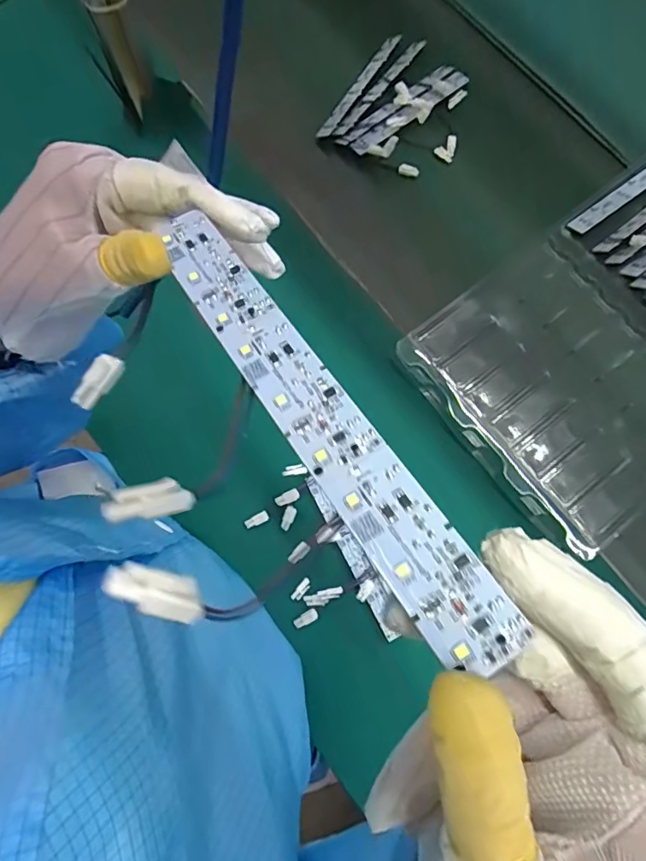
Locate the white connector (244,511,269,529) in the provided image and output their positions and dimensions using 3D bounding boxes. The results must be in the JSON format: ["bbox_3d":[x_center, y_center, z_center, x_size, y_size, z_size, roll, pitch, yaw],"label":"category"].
[{"bbox_3d":[-0.073,0.099,0.562,0.027,0.004,0.011,-22,77,-6],"label":"white connector"}]

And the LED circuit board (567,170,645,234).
[{"bbox_3d":[0.394,-0.307,0.645,0.197,0.004,0.022,-34,79,-8],"label":"LED circuit board"}]

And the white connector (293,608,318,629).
[{"bbox_3d":[-0.018,0.200,0.539,0.027,0.004,0.012,-29,78,-7],"label":"white connector"}]

